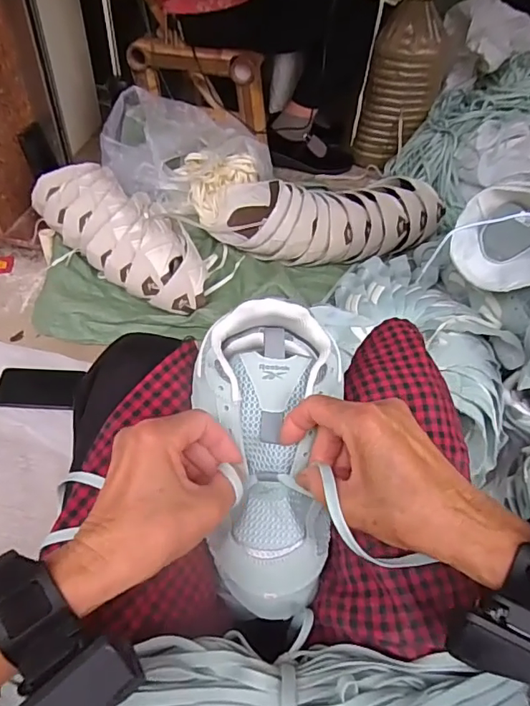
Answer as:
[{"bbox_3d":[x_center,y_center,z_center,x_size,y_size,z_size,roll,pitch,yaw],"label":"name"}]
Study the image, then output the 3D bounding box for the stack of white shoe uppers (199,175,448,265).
[{"bbox_3d":[0.114,-0.282,1.044,0.497,0.109,0.178,5,49,-1],"label":"stack of white shoe uppers"}]

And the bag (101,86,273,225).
[{"bbox_3d":[-0.192,-0.447,1.119,0.401,0.174,0.202,14,49,8],"label":"bag"}]

